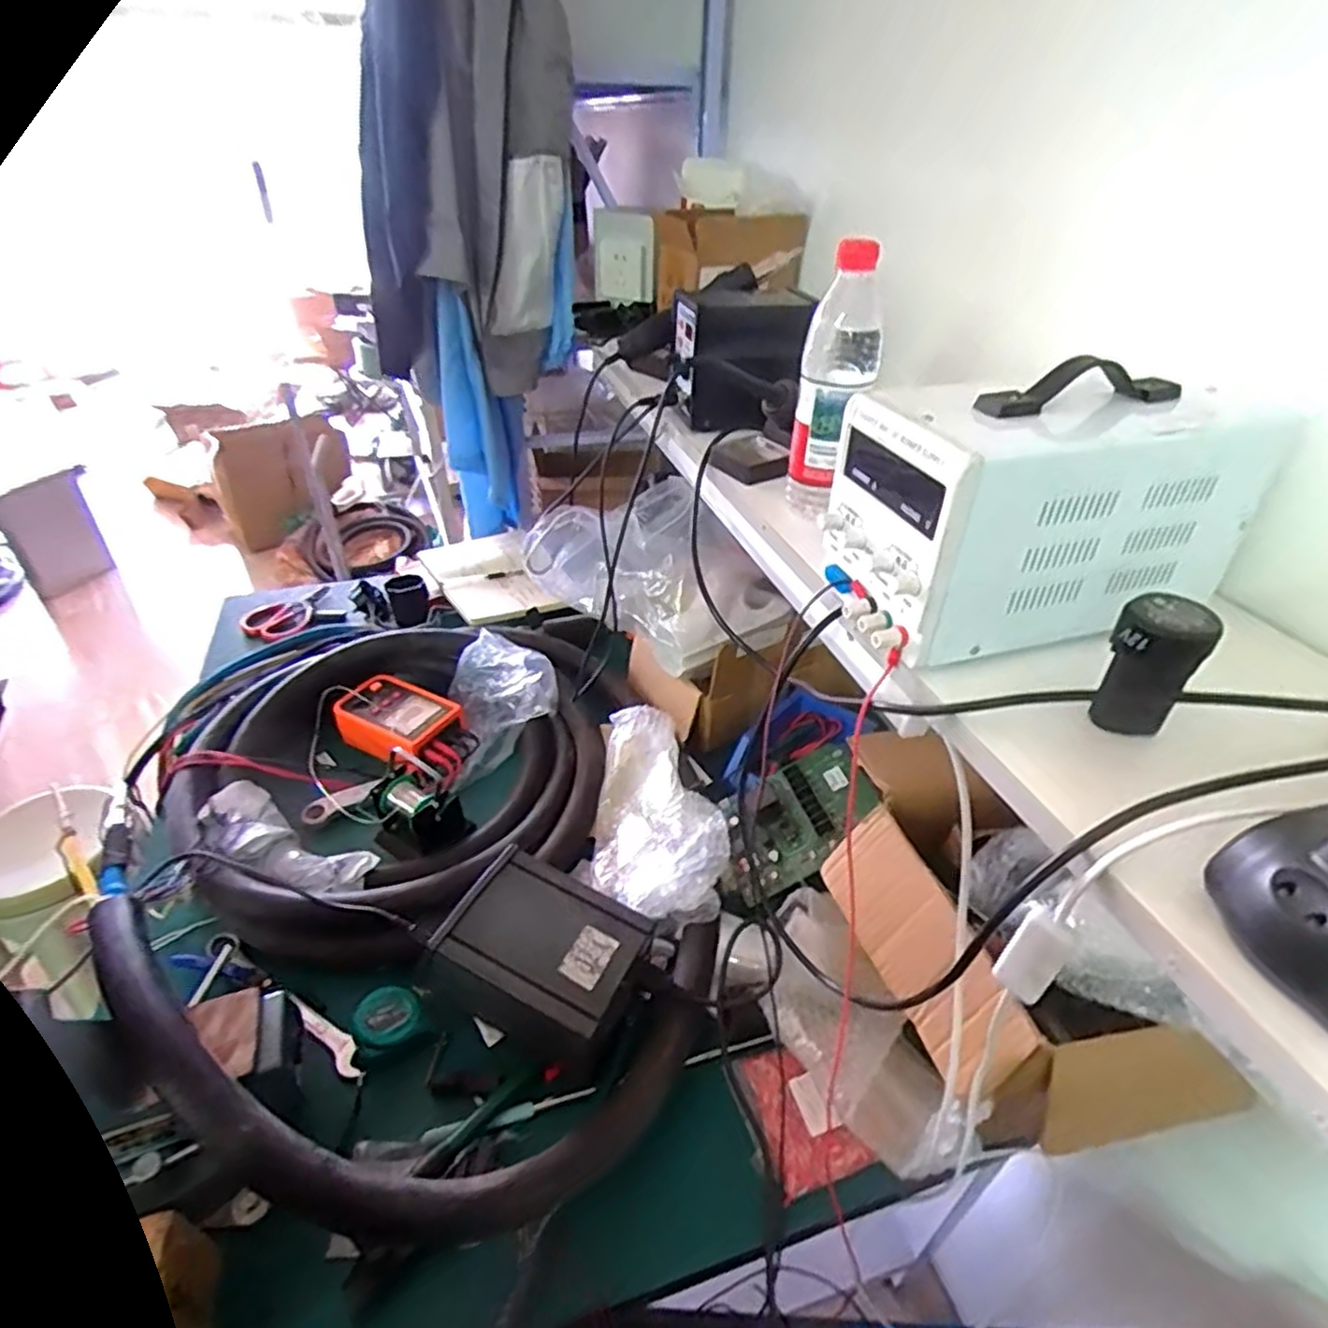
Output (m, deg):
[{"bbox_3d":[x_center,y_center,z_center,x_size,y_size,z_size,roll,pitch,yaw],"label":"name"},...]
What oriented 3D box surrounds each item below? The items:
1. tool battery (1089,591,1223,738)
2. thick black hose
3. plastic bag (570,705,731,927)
[{"bbox_3d":[0.286,0.004,0.430,0.047,0.079,0.044,31,46,35],"label":"tool battery"},{"bbox_3d":[-0.256,0.187,0.806,0.546,0.180,0.756,-11,38,-15],"label":"thick black hose"},{"bbox_3d":[-0.007,0.168,0.863,0.161,0.072,0.288,3,37,4],"label":"plastic bag"}]

